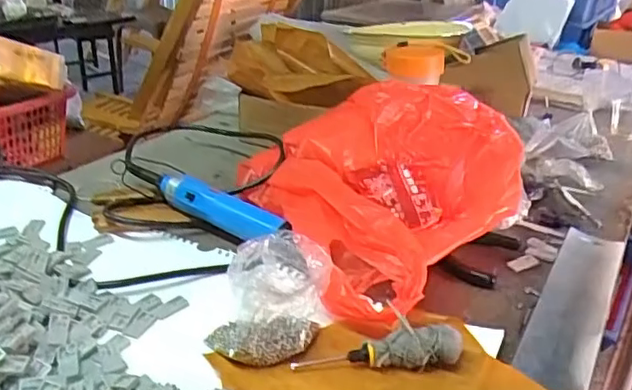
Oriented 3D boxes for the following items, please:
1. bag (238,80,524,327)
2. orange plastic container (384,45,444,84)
[{"bbox_3d":[0.078,-0.014,0.594,0.243,0.109,0.306,-8,27,-20],"label":"bag"},{"bbox_3d":[0.124,-0.165,0.765,0.073,0.036,0.064,5,26,8],"label":"orange plastic container"}]

